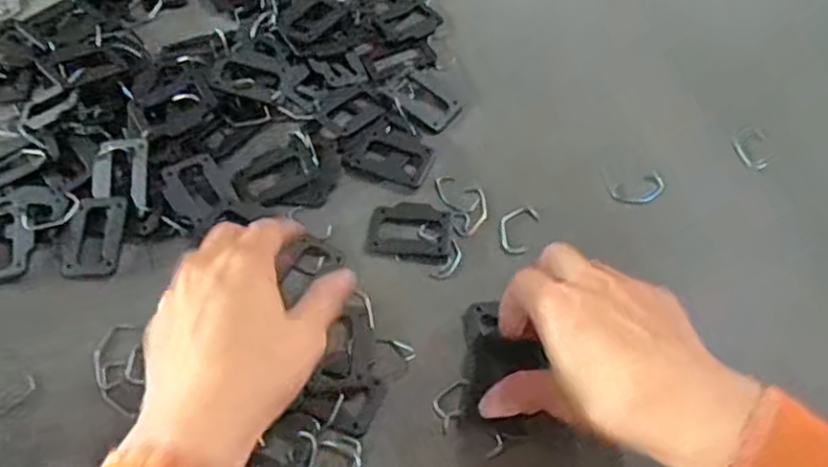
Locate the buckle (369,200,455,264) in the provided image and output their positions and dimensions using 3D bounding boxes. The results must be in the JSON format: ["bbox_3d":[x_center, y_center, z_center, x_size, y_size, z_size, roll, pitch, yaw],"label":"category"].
[{"bbox_3d":[-0.002,-0.002,0.420,0.049,0.004,0.041,7,57,5],"label":"buckle"}]

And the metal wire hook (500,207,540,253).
[{"bbox_3d":[0.063,-0.003,0.423,0.021,0.006,0.035,20,57,14],"label":"metal wire hook"}]

